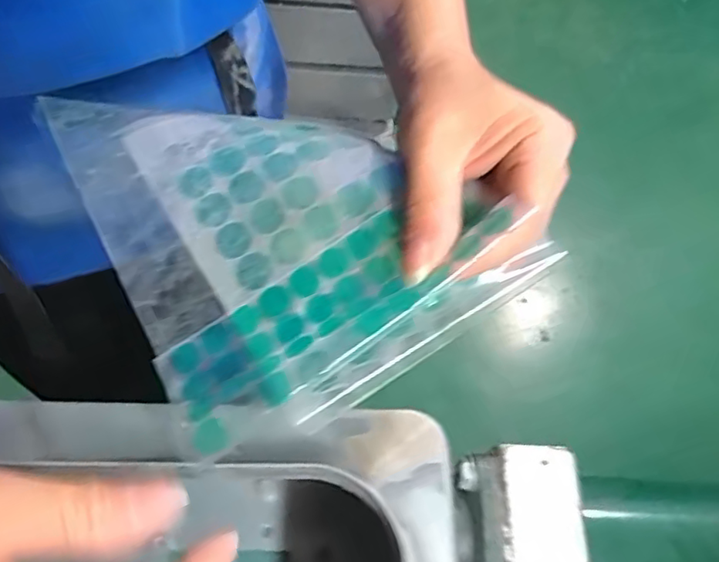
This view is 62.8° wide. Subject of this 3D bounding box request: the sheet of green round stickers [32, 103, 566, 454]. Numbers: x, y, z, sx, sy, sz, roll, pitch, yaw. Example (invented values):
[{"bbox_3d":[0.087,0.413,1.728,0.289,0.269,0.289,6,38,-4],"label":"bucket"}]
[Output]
[{"bbox_3d":[-0.038,-0.035,0.228,0.133,0.026,0.171,-31,67,-4],"label":"sheet of green round stickers"}]

